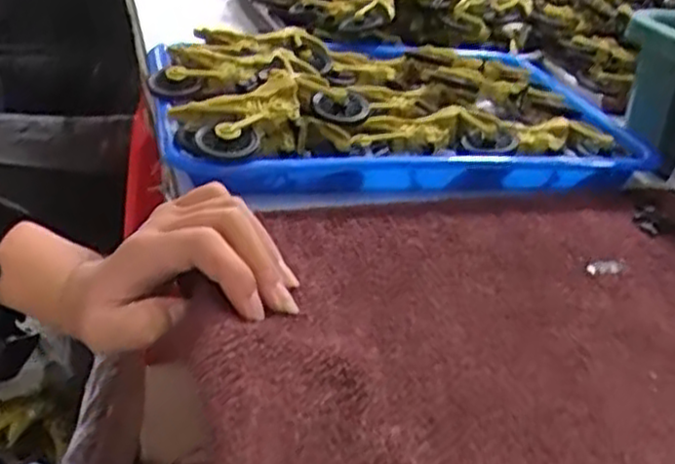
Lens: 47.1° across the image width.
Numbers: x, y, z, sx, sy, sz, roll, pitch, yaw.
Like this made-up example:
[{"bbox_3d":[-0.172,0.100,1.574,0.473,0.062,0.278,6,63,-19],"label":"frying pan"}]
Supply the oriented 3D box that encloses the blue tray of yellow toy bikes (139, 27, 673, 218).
[{"bbox_3d":[0.040,-0.100,0.572,0.340,0.049,0.245,-4,31,-19],"label":"blue tray of yellow toy bikes"}]

